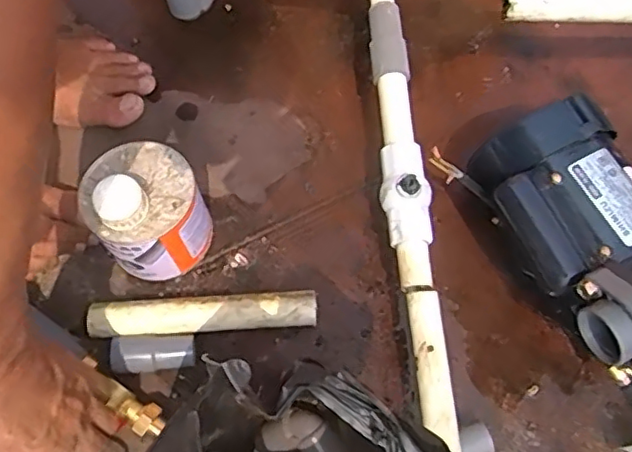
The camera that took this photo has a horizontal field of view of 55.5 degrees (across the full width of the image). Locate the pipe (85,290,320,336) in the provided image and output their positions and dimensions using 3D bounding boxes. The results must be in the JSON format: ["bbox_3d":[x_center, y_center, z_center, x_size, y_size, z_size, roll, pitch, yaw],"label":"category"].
[{"bbox_3d":[-0.103,0.083,0.558,0.203,0.035,0.031,-3,69,-3],"label":"pipe"}]

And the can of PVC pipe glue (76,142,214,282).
[{"bbox_3d":[-0.155,-0.015,0.548,0.096,0.122,0.105,1,68,-1],"label":"can of PVC pipe glue"}]

